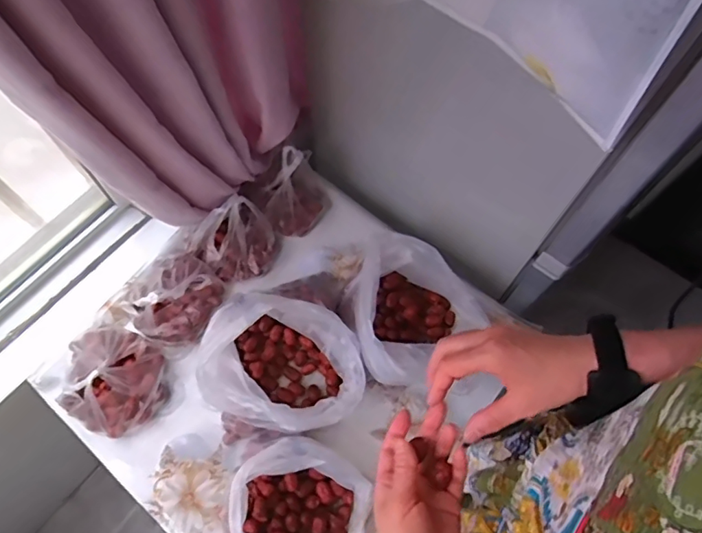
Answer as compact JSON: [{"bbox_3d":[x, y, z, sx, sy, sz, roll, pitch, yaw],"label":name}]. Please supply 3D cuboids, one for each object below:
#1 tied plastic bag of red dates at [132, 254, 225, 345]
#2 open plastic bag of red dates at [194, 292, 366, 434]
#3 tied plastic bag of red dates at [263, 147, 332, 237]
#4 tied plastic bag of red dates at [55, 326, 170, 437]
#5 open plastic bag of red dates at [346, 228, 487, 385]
[{"bbox_3d":[-0.278,0.046,0.814,0.103,0.110,0.146,30,69,11],"label":"tied plastic bag of red dates"},{"bbox_3d":[-0.097,0.147,0.763,0.236,0.148,0.176,15,67,5],"label":"open plastic bag of red dates"},{"bbox_3d":[-0.094,-0.131,0.892,0.089,0.143,0.126,35,70,13],"label":"tied plastic bag of red dates"},{"bbox_3d":[-0.371,0.163,0.769,0.165,0.114,0.150,30,69,11],"label":"tied plastic bag of red dates"},{"bbox_3d":[0.094,0.087,0.808,0.213,0.129,0.208,22,68,8],"label":"open plastic bag of red dates"}]

